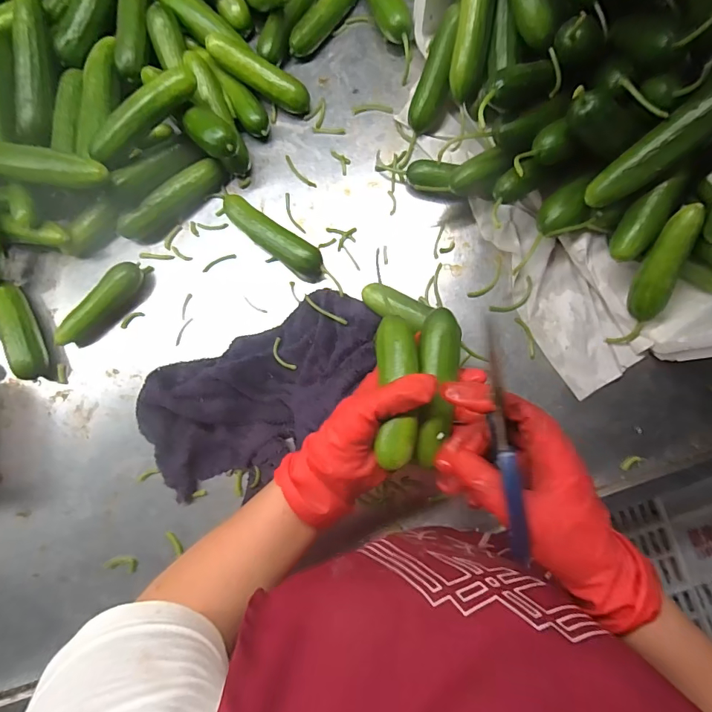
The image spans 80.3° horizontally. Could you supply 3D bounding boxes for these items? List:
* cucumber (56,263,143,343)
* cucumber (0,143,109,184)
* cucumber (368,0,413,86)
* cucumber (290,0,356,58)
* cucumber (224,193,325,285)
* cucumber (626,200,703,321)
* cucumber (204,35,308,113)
[{"bbox_3d":[-0.279,-0.055,0.460,0.116,0.035,0.025,-43,83,-1],"label":"cucumber"},{"bbox_3d":[-0.301,-0.183,0.408,0.133,0.038,0.033,9,86,4],"label":"cucumber"},{"bbox_3d":[0.036,-0.386,0.471,0.036,0.031,0.153,-17,83,2],"label":"cucumber"},{"bbox_3d":[-0.033,-0.385,0.478,0.023,0.034,0.108,37,88,7],"label":"cucumber"},{"bbox_3d":[-0.090,-0.127,0.457,0.129,0.033,0.033,34,87,7],"label":"cucumber"},{"bbox_3d":[0.270,-0.080,0.371,0.026,0.025,0.101,8,123,5],"label":"cucumber"},{"bbox_3d":[-0.104,-0.304,0.457,0.113,0.027,0.029,26,86,-17],"label":"cucumber"}]

